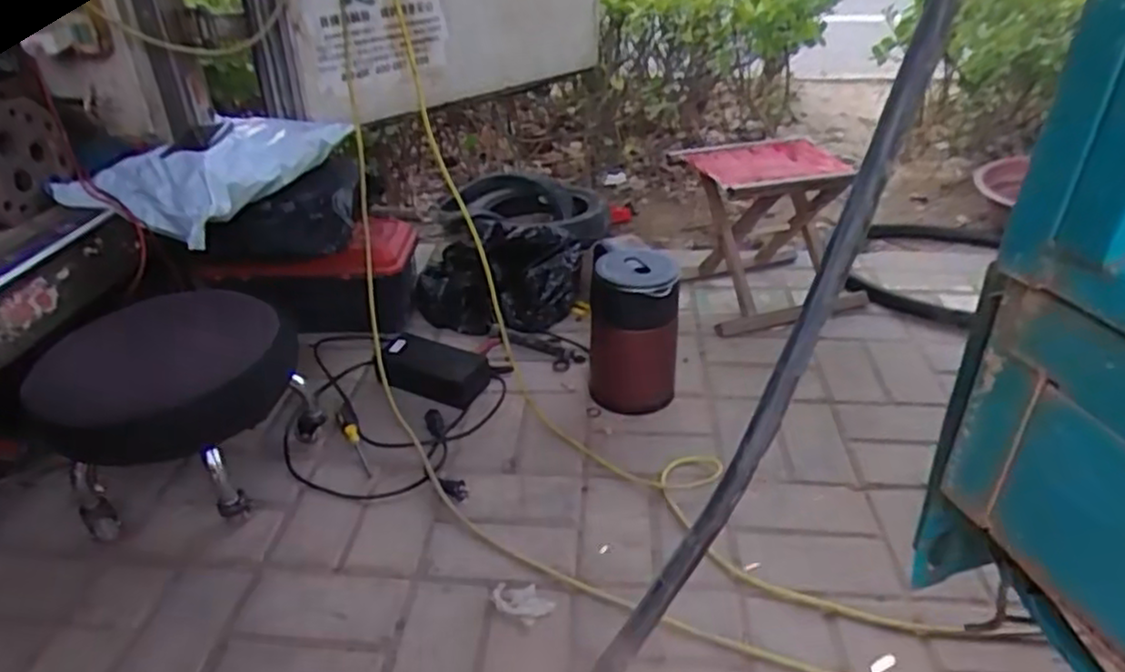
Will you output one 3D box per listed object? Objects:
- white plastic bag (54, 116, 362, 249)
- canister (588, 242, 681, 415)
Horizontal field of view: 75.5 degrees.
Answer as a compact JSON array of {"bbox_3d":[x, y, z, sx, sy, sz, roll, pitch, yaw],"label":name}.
[{"bbox_3d":[-0.589,-0.282,1.227,0.298,0.100,0.371,12,33,19],"label":"white plastic bag"},{"bbox_3d":[0.114,-0.010,1.183,0.137,0.236,0.124,2,31,3],"label":"canister"}]

